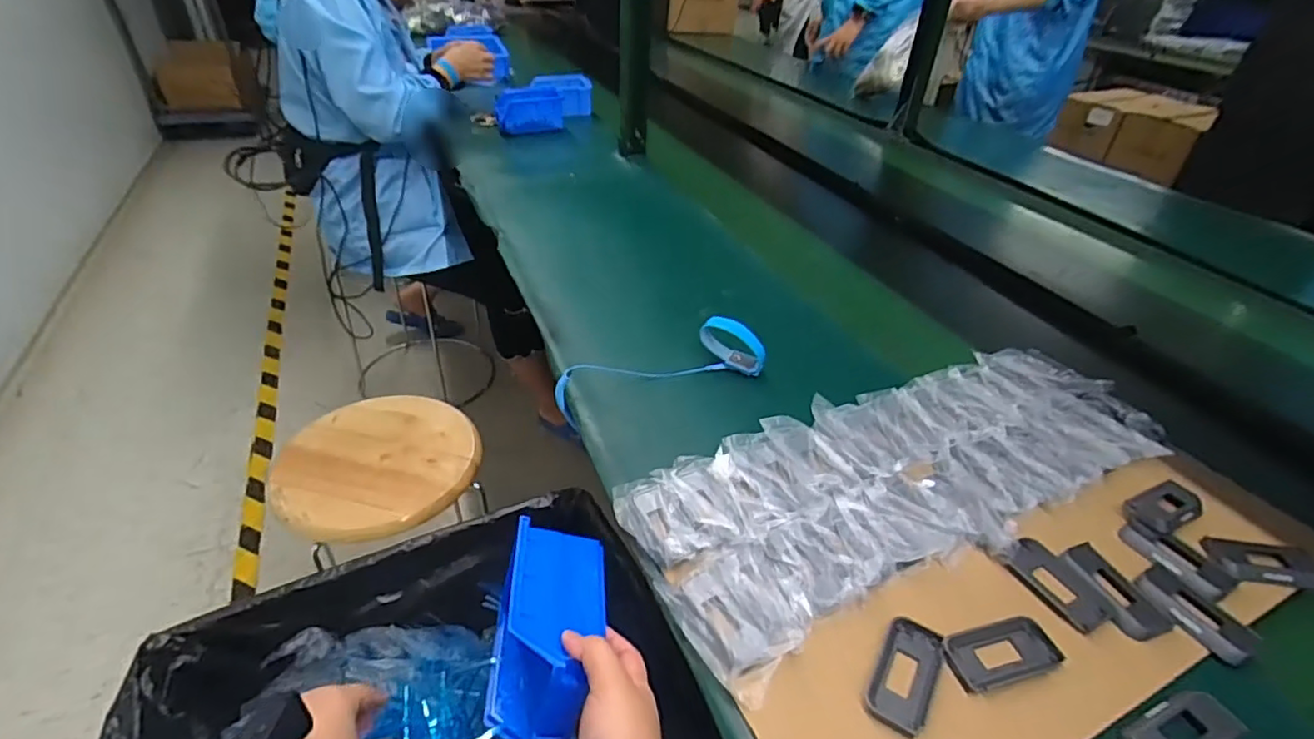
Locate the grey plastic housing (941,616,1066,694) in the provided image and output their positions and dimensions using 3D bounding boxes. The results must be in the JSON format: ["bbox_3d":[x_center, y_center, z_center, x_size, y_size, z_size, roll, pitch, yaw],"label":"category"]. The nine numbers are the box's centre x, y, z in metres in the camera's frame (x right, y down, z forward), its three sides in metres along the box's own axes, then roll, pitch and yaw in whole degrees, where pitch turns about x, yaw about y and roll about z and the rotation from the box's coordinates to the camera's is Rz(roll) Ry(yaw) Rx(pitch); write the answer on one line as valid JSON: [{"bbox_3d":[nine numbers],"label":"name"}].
[{"bbox_3d":[0.236,0.193,0.428,0.077,0.009,0.039,-8,39,-16],"label":"grey plastic housing"}]

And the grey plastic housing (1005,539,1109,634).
[{"bbox_3d":[0.303,0.161,0.471,0.036,0.010,0.071,-18,42,-26],"label":"grey plastic housing"}]

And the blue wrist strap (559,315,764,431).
[{"bbox_3d":[0.002,-0.004,0.670,0.224,0.076,0.059,-9,39,-17],"label":"blue wrist strap"}]

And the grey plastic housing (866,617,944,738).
[{"bbox_3d":[0.166,0.204,0.414,0.036,0.013,0.076,23,41,23],"label":"grey plastic housing"}]

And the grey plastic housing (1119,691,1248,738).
[{"bbox_3d":[0.331,0.227,0.390,0.078,0.011,0.035,-14,40,-22],"label":"grey plastic housing"}]

